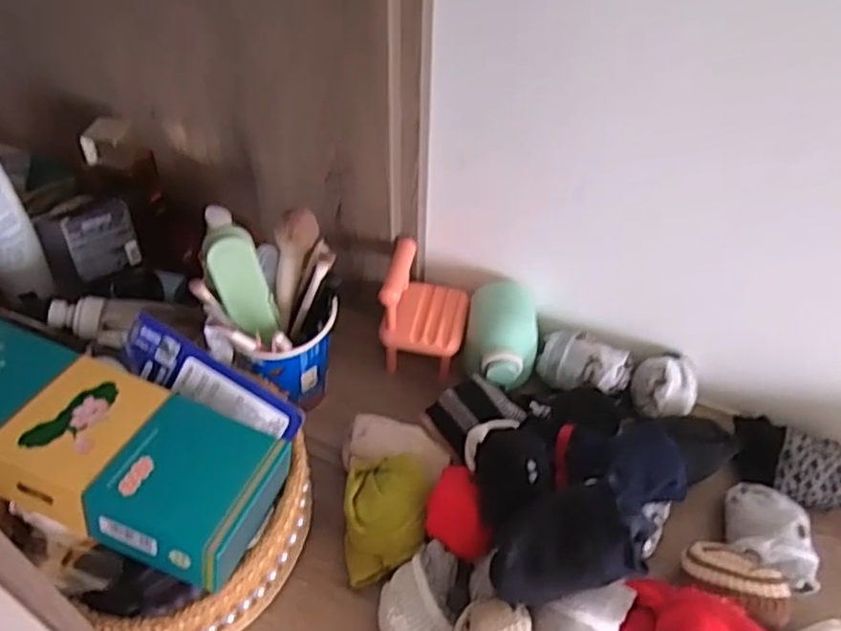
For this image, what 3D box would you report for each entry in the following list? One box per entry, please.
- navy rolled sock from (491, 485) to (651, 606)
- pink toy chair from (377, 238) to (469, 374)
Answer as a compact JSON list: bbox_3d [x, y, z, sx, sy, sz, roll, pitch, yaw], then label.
[{"bbox_3d":[0.096,0.150,0.466,0.097,0.039,0.063,-20,69,8],"label":"navy rolled sock"},{"bbox_3d":[0.007,-0.004,0.657,0.073,0.101,0.077,12,52,10],"label":"pink toy chair"}]

